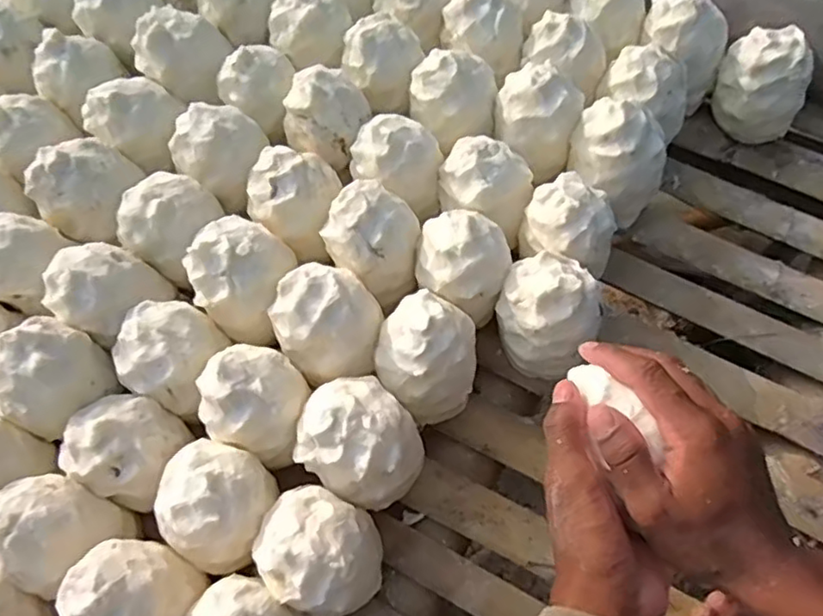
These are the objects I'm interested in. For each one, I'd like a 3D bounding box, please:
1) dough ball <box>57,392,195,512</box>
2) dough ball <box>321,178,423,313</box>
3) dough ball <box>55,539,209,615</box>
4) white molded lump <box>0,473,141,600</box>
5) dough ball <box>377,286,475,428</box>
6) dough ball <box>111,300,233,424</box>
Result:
[{"bbox_3d":[-0.218,0.106,0.471,0.071,0.066,0.075,0,65,1],"label":"dough ball"},{"bbox_3d":[-0.027,-0.060,0.523,0.080,0.068,0.075,0,65,1],"label":"dough ball"},{"bbox_3d":[-0.191,0.203,0.419,0.071,0.079,0.084,15,66,8],"label":"dough ball"},{"bbox_3d":[-0.256,0.160,0.443,0.072,0.074,0.075,0,65,1],"label":"white molded lump"},{"bbox_3d":[0.012,0.045,0.517,0.078,0.112,0.086,3,69,0],"label":"dough ball"},{"bbox_3d":[-0.194,0.037,0.500,0.074,0.067,0.080,0,65,1],"label":"dough ball"}]

